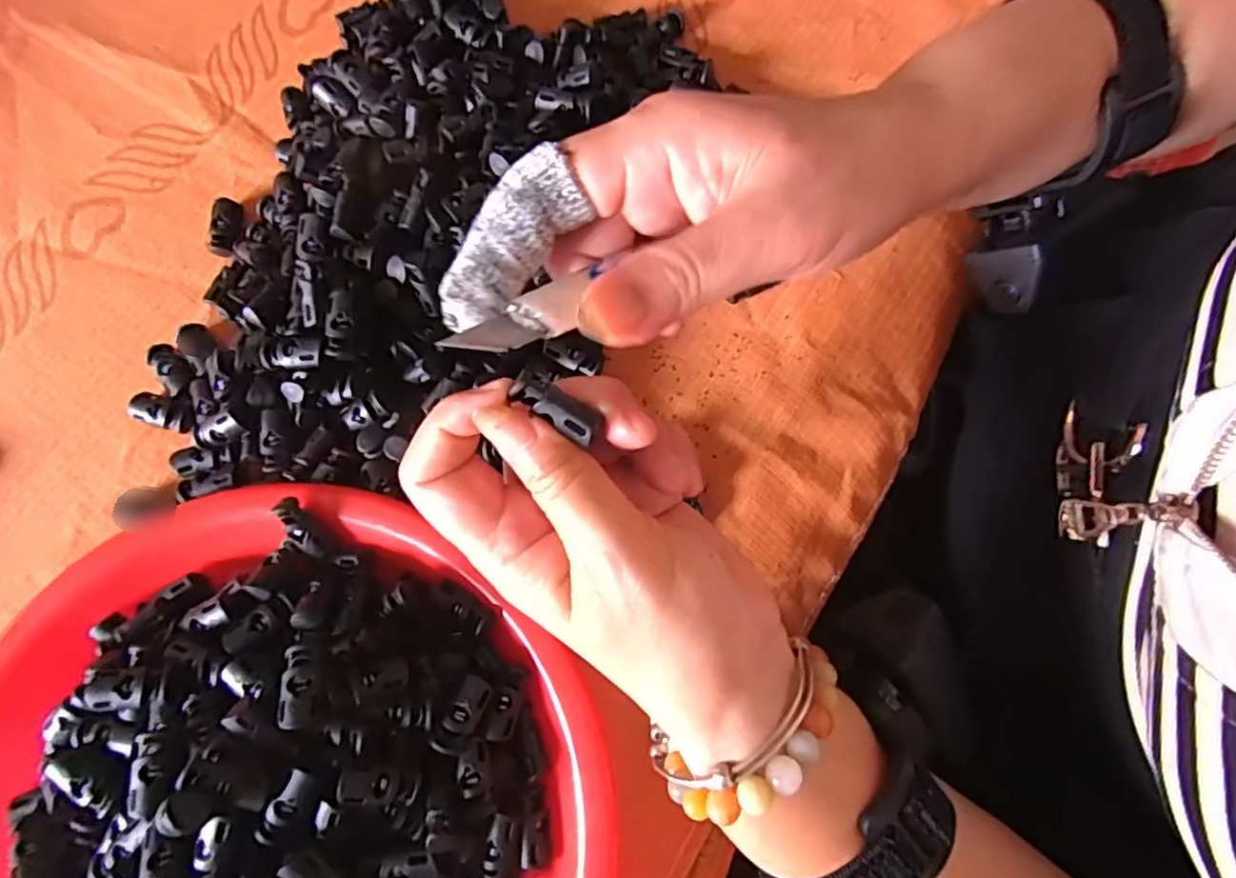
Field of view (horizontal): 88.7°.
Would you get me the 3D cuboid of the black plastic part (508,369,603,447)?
[{"bbox_3d":[-0.017,-0.009,0.176,0.025,0.004,0.009,35,81,-4],"label":"black plastic part"}]

